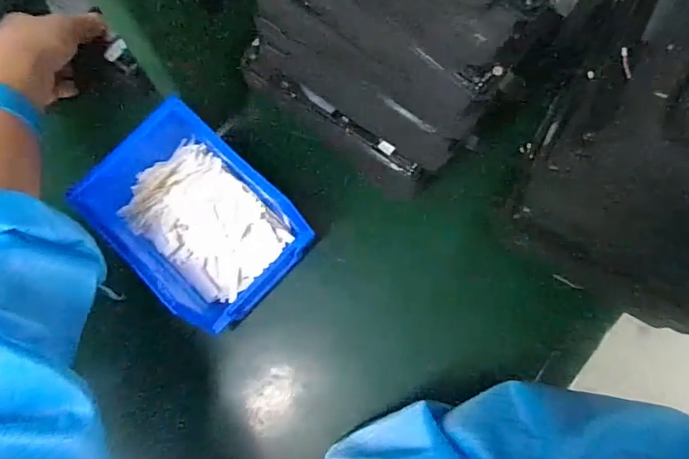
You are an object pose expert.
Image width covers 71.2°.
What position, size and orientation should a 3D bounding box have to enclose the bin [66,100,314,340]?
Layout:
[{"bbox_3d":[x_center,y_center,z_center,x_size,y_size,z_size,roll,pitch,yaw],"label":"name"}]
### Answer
[{"bbox_3d":[-0.115,-0.013,0.366,0.162,0.063,0.111,43,80,8],"label":"bin"}]

